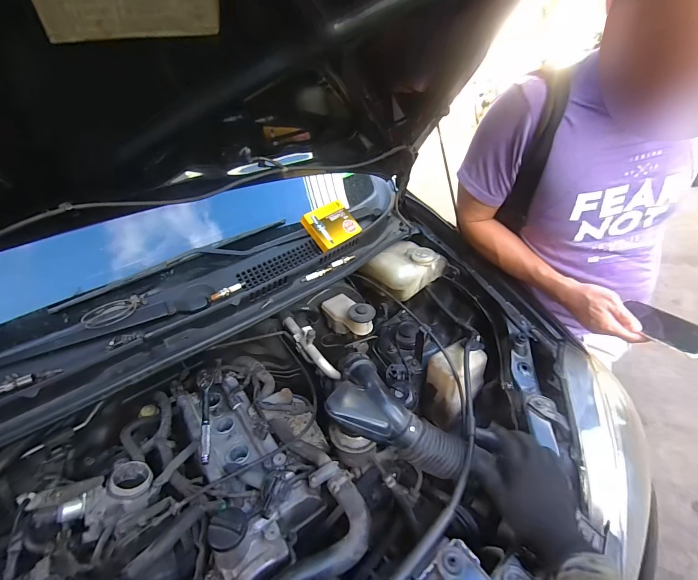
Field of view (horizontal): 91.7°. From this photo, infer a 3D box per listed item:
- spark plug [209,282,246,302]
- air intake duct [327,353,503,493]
[{"bbox_3d":[-0.228,0.001,0.640,0.015,0.016,0.077,31,50,31],"label":"spark plug"},{"bbox_3d":[0.085,0.239,0.614,0.263,0.096,0.185,32,22,6],"label":"air intake duct"}]

